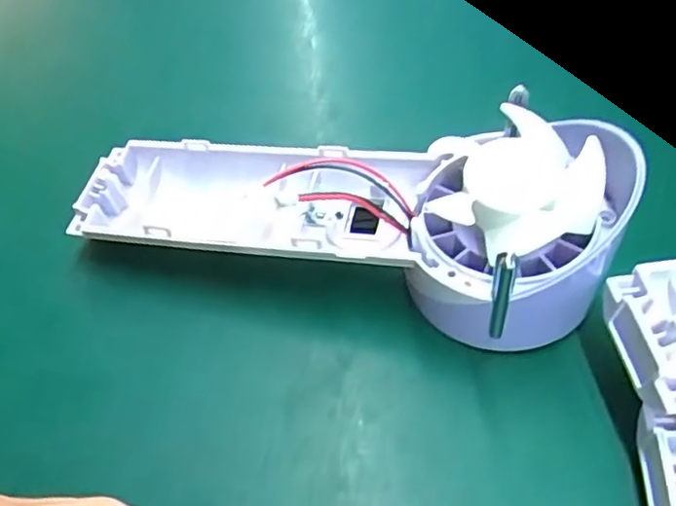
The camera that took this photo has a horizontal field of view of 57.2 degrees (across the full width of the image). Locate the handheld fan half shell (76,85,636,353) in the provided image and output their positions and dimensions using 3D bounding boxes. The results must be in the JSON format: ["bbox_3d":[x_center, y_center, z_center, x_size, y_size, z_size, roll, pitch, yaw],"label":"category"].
[{"bbox_3d":[-0.007,-0.016,0.195,0.178,0.065,0.055,12,53,12],"label":"handheld fan half shell"}]

